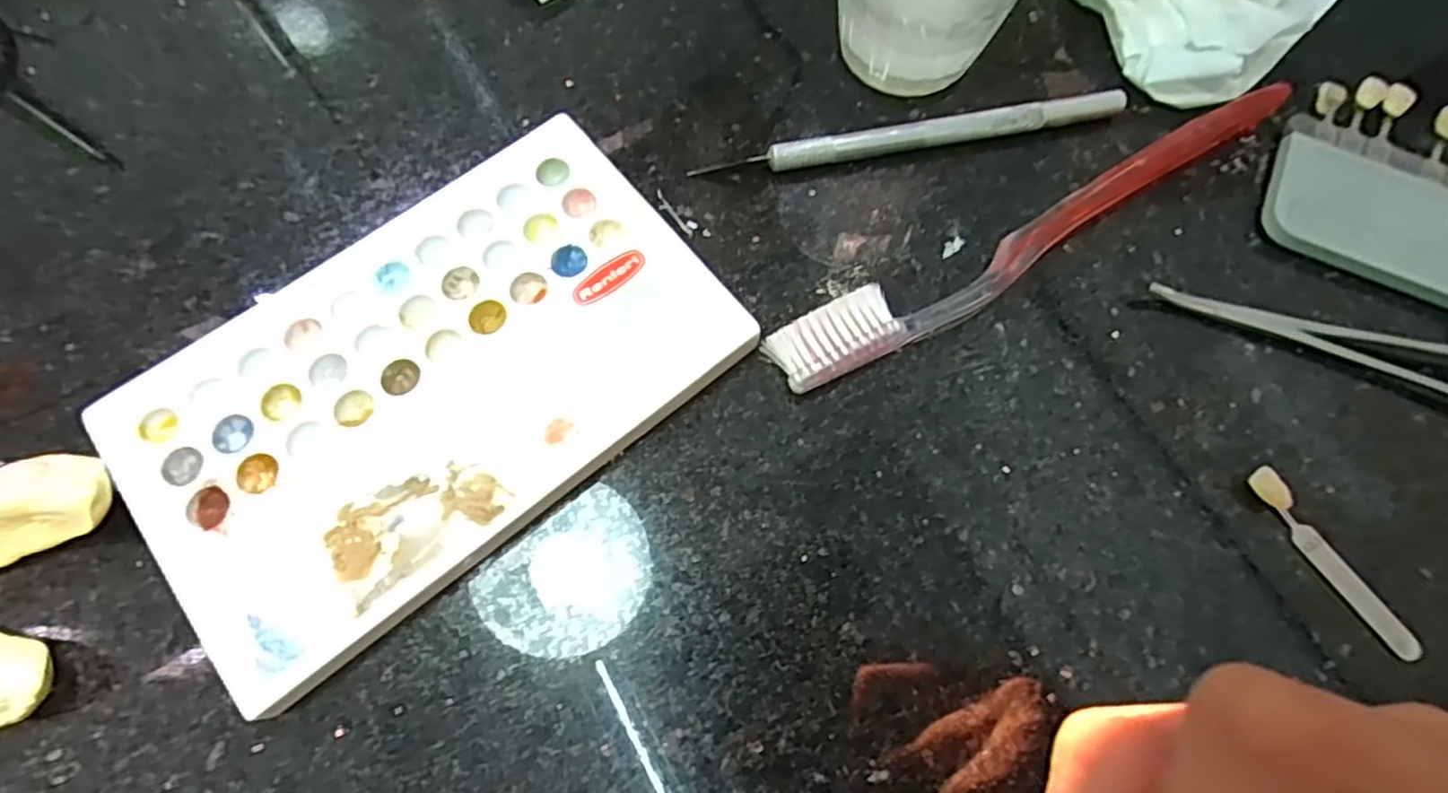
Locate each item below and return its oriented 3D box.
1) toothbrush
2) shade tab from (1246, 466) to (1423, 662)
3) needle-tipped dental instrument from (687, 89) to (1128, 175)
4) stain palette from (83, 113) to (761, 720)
[{"bbox_3d":[0.096,-0.049,0.208,0.184,0.013,0.019,-27,75,-10],"label":"toothbrush"},{"bbox_3d":[0.159,0.043,0.182,0.007,0.005,0.056,-33,76,-12],"label":"shade tab"},{"bbox_3d":[0.060,-0.084,0.221,0.135,0.009,0.013,-10,72,-5],"label":"needle-tipped dental instrument"},{"bbox_3d":[-0.077,-0.005,0.190,0.151,0.012,0.094,-38,77,-13],"label":"stain palette"}]

